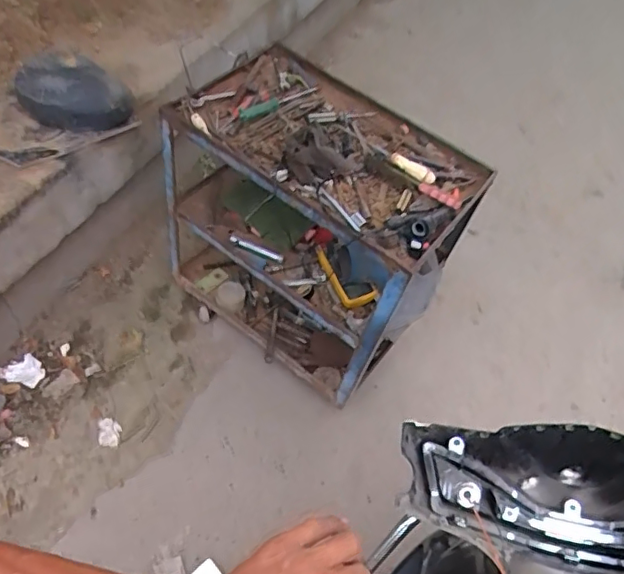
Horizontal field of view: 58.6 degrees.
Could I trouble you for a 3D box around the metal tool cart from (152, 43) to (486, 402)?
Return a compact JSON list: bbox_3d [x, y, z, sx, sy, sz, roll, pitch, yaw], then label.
[{"bbox_3d":[-0.009,-0.148,1.502,0.706,0.671,0.424,34,56,16],"label":"metal tool cart"}]

